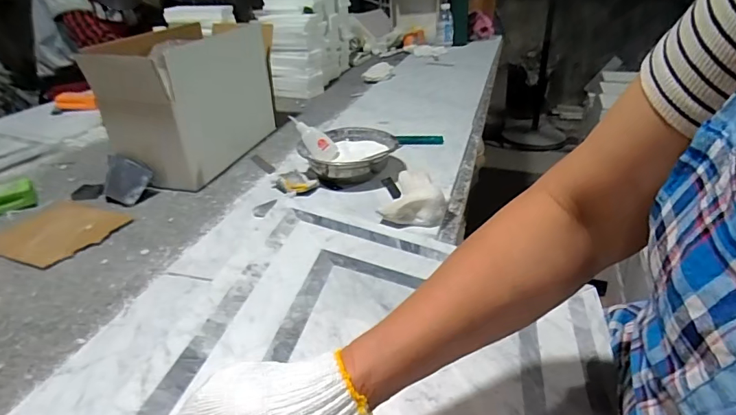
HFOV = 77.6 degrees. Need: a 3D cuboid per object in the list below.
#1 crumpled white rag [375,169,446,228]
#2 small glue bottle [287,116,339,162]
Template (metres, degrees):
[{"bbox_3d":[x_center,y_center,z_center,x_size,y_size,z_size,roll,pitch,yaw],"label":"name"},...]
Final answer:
[{"bbox_3d":[0.062,-0.010,0.649,0.093,0.047,0.090,-2,30,1],"label":"crumpled white rag"},{"bbox_3d":[-0.094,-0.111,0.787,0.091,0.045,0.029,32,-16,-19],"label":"small glue bottle"}]

